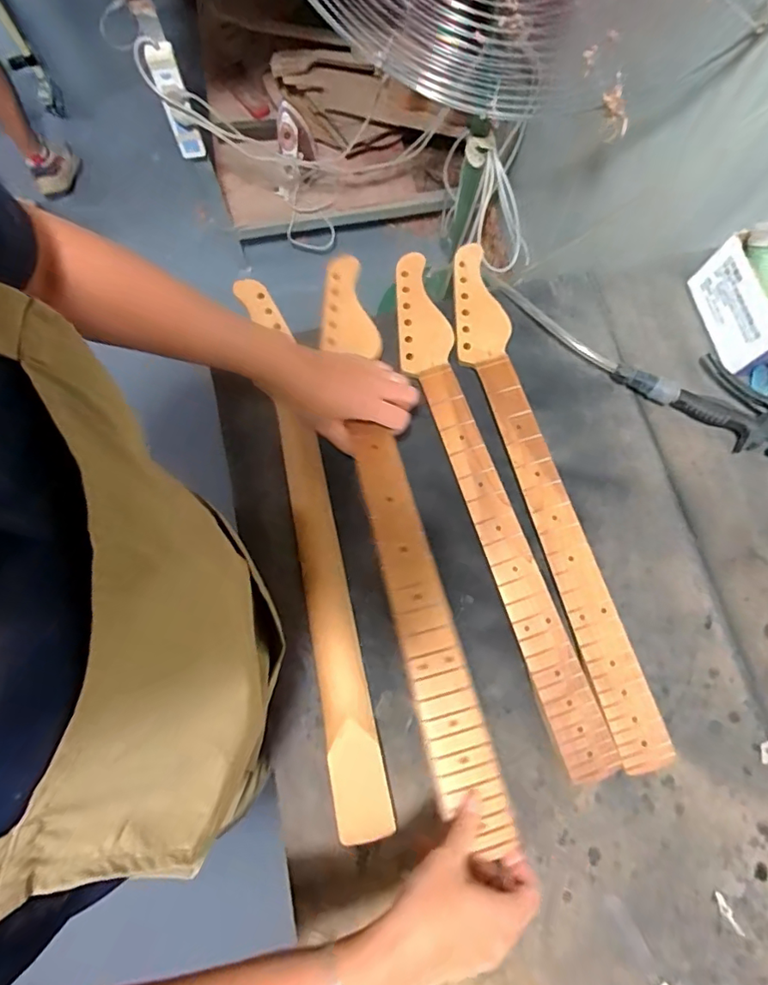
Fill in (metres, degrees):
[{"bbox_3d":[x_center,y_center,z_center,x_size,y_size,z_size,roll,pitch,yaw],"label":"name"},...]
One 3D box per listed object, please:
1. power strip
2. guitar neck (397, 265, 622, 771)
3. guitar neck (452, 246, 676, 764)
[{"bbox_3d":[-0.451,-0.843,1.142,0.059,0.239,0.043,-16,75,-4],"label":"power strip"},{"bbox_3d":[0.114,-0.004,0.616,0.070,0.032,0.639,-16,75,-4],"label":"guitar neck"},{"bbox_3d":[0.181,-0.015,0.622,0.067,0.030,0.642,-14,75,-4],"label":"guitar neck"}]

